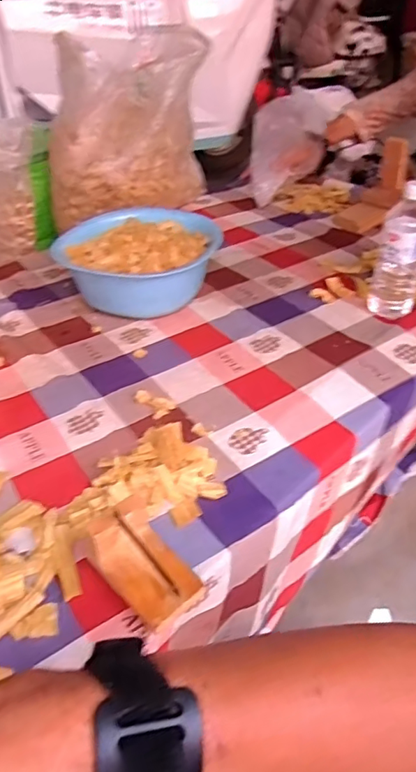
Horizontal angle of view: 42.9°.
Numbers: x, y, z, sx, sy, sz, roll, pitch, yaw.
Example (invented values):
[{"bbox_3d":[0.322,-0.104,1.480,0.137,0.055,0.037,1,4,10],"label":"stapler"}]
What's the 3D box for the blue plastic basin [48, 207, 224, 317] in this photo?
[{"bbox_3d":[-0.121,-0.224,0.941,0.251,0.106,0.268,0,38,0],"label":"blue plastic basin"}]

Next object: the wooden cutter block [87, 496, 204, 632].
[{"bbox_3d":[-0.057,0.162,0.496,0.065,0.063,0.099,-31,48,-33],"label":"wooden cutter block"}]

